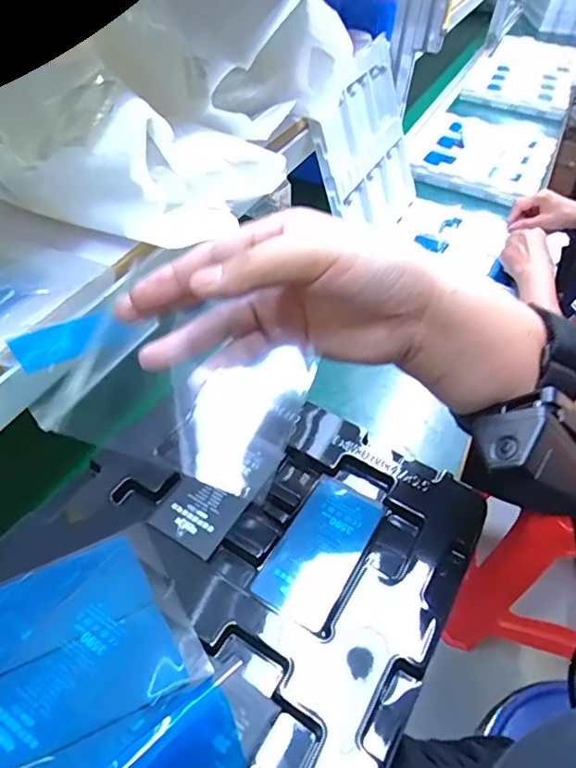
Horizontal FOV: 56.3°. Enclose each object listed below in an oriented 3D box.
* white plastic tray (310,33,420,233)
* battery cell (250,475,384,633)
[{"bbox_3d":[0.134,-0.381,0.882,0.038,0.278,0.336,4,40,31],"label":"white plastic tray"},{"bbox_3d":[0.019,0.093,0.309,0.043,0.005,0.087,25,50,19],"label":"battery cell"}]

